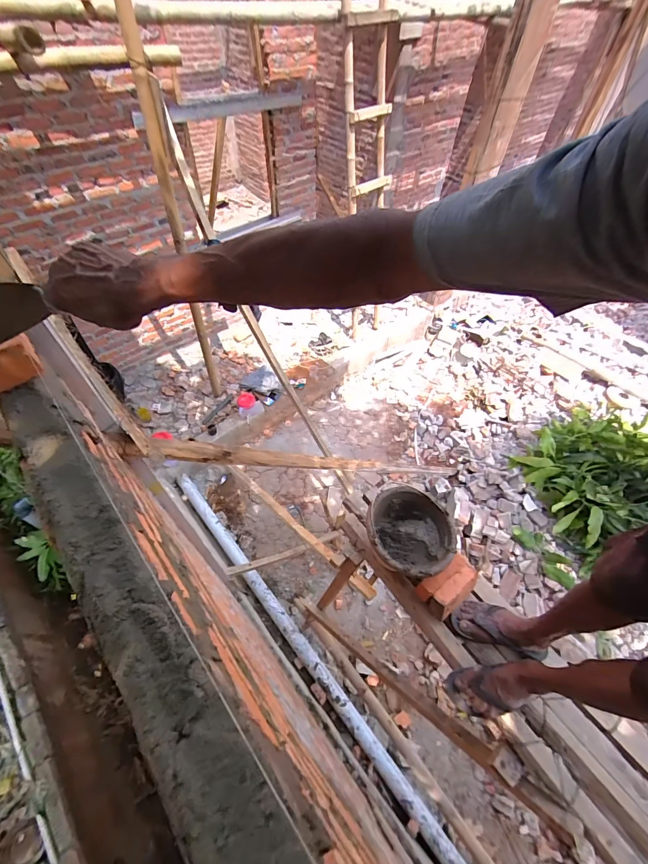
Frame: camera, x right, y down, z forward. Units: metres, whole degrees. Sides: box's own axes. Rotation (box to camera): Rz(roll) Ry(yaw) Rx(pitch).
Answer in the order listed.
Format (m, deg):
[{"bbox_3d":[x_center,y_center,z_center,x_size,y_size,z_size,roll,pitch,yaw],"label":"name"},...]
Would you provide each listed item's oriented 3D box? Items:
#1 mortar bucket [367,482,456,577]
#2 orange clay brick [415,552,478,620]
[{"bbox_3d":[0.236,0.298,1.023,0.235,0.131,0.239,1,54,-2],"label":"mortar bucket"},{"bbox_3d":[0.361,0.435,1.009,0.162,0.068,0.100,-28,60,-21],"label":"orange clay brick"}]

